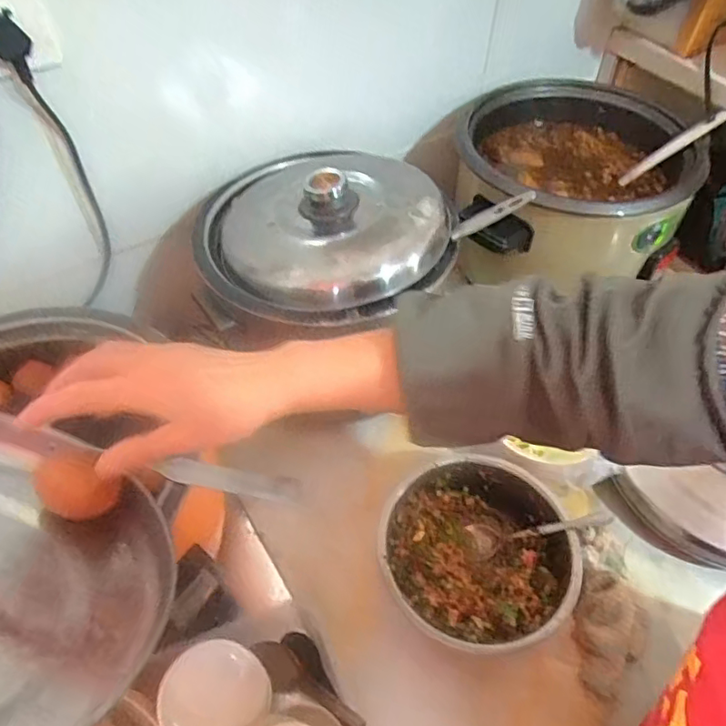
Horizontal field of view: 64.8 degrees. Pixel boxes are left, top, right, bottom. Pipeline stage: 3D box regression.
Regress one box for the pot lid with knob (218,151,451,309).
[{"bbox_3d":[-0.043,-0.169,0.634,0.246,0.067,0.233,1,51,-1],"label":"pot lid with knob"}]

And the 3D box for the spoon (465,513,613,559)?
[{"bbox_3d":[0.193,0.189,0.636,0.155,0.017,0.036,-19,45,26],"label":"spoon"}]

